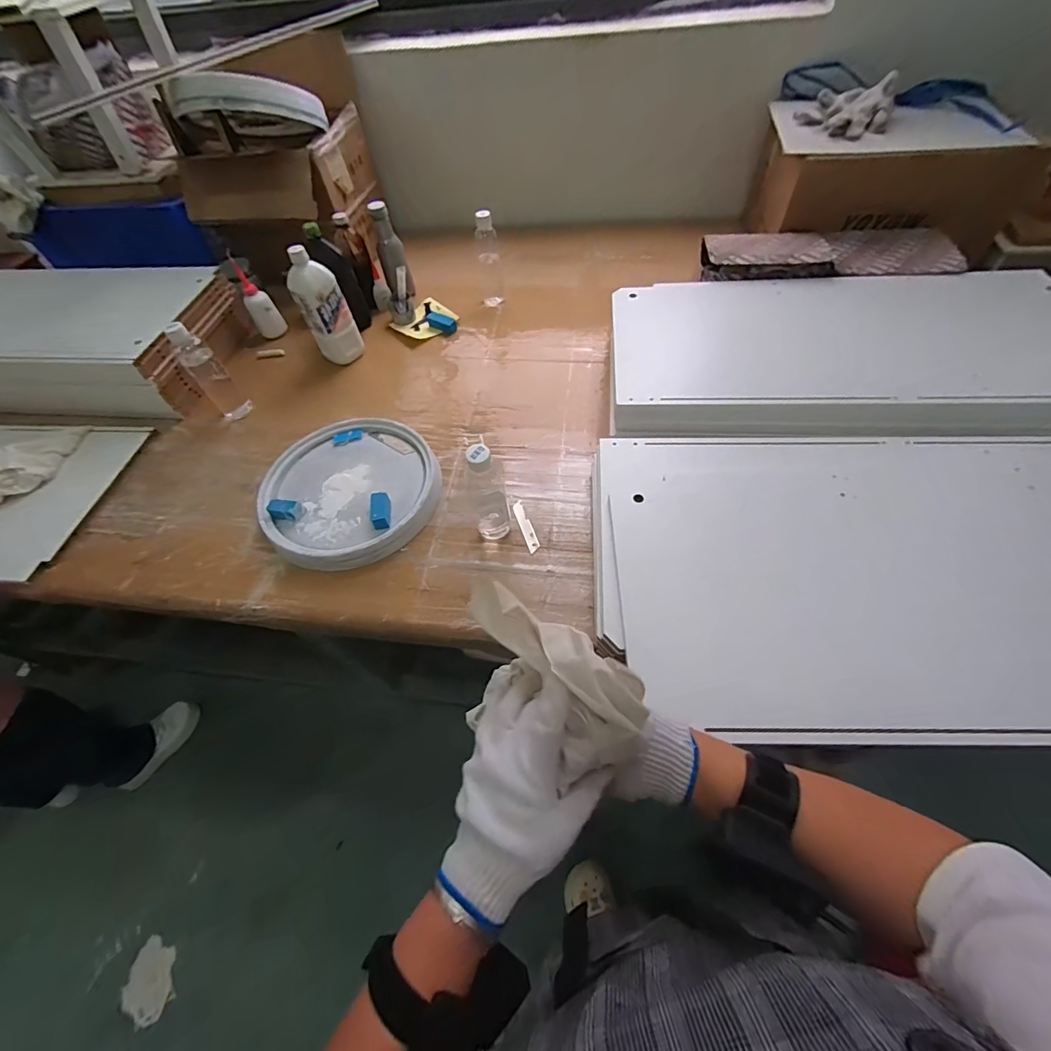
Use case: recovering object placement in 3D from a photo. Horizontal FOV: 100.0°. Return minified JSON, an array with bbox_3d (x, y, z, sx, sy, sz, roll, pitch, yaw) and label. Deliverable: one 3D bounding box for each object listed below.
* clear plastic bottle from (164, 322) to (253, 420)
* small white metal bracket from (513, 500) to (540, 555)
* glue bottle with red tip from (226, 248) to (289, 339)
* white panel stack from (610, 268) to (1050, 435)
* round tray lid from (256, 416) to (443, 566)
[{"bbox_3d":[-0.612,-0.293,0.856,0.061,0.180,0.057,-41,62,-21],"label":"clear plastic bottle"},{"bbox_3d":[0.001,0.000,0.709,0.019,0.004,0.097,-19,60,-5],"label":"small white metal bracket"},{"bbox_3d":[-0.612,-0.515,1.009,0.063,0.157,0.047,-27,58,-13],"label":"glue bottle with red tip"},{"bbox_3d":[0.562,-0.313,0.803,0.817,0.110,0.386,3,56,7],"label":"white panel stack"},{"bbox_3d":[-0.298,-0.065,0.754,0.283,0.051,0.296,-2,55,3],"label":"round tray lid"}]

